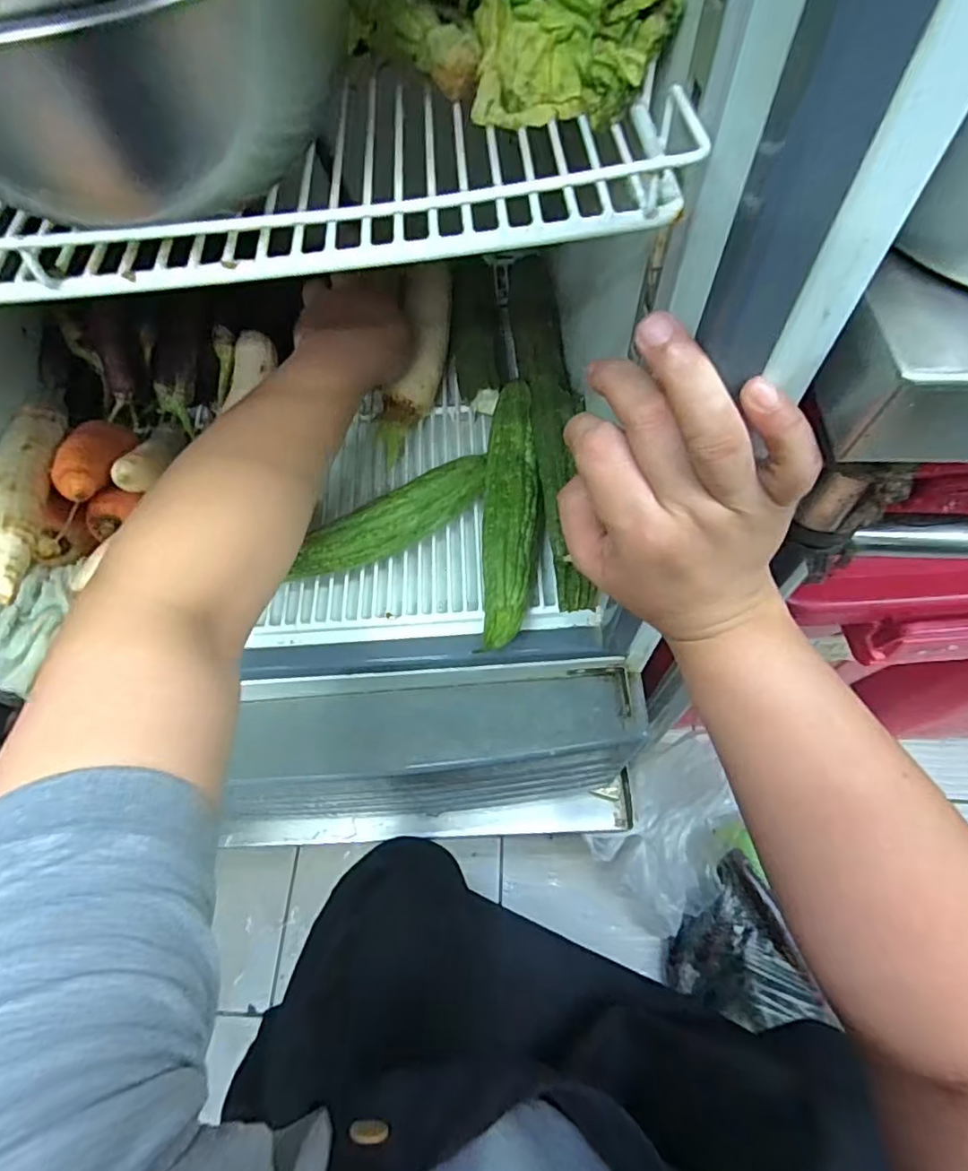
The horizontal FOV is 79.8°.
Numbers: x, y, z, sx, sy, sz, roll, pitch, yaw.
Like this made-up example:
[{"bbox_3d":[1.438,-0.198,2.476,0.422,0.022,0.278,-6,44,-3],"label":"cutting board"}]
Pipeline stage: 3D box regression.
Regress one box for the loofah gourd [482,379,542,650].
[{"bbox_3d":[0.021,-0.061,0.437,0.041,0.033,0.219,1,62,3],"label":"loofah gourd"}]

